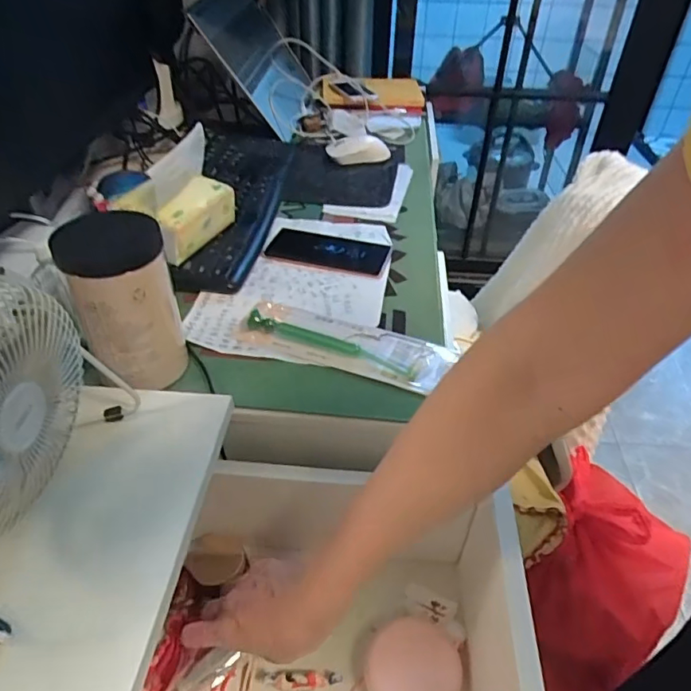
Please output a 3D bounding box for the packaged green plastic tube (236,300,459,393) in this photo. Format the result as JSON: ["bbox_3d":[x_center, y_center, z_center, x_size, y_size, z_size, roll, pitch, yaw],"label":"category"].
[{"bbox_3d":[-0.007,-0.005,0.543,0.218,0.013,0.073,17,42,15],"label":"packaged green plastic tube"}]

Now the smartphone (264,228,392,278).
[{"bbox_3d":[-0.023,-0.124,0.685,0.157,0.005,0.084,11,41,9],"label":"smartphone"}]

